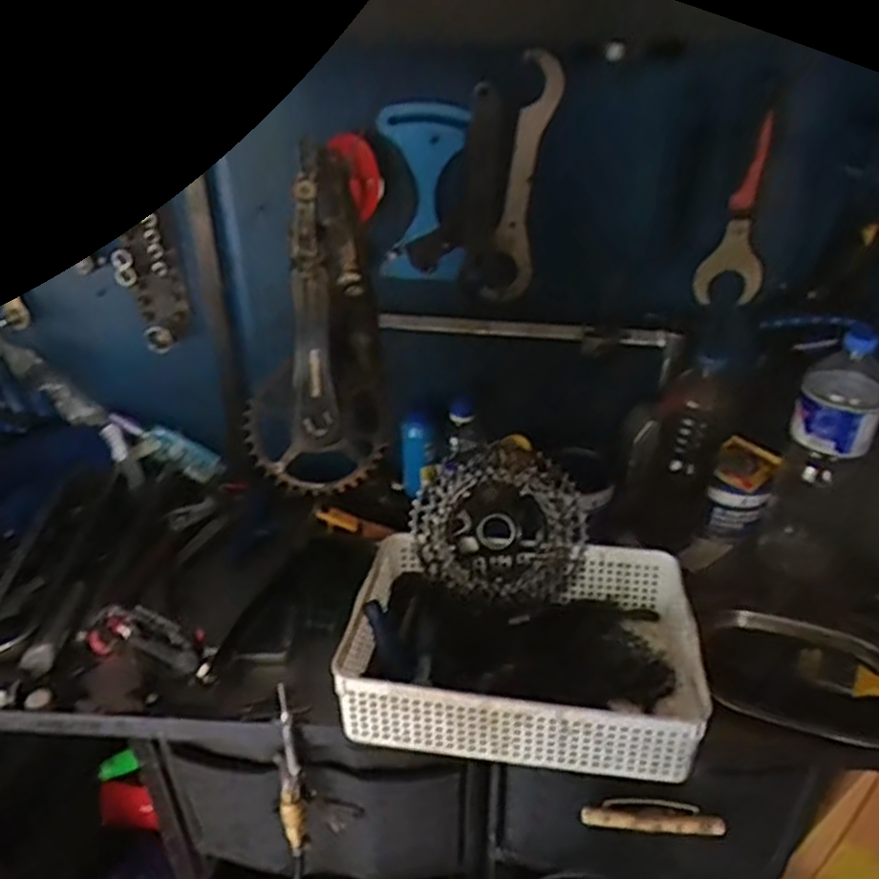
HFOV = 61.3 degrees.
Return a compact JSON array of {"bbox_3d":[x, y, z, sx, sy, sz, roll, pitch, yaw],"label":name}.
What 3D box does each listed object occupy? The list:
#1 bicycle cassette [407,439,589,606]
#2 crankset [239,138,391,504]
[{"bbox_3d":[0.069,0.100,0.865,0.185,0.185,0.045,-38,-3,8],"label":"bicycle cassette"},{"bbox_3d":[-0.120,-0.098,0.687,0.130,0.282,0.097,-4,31,-6],"label":"crankset"}]

